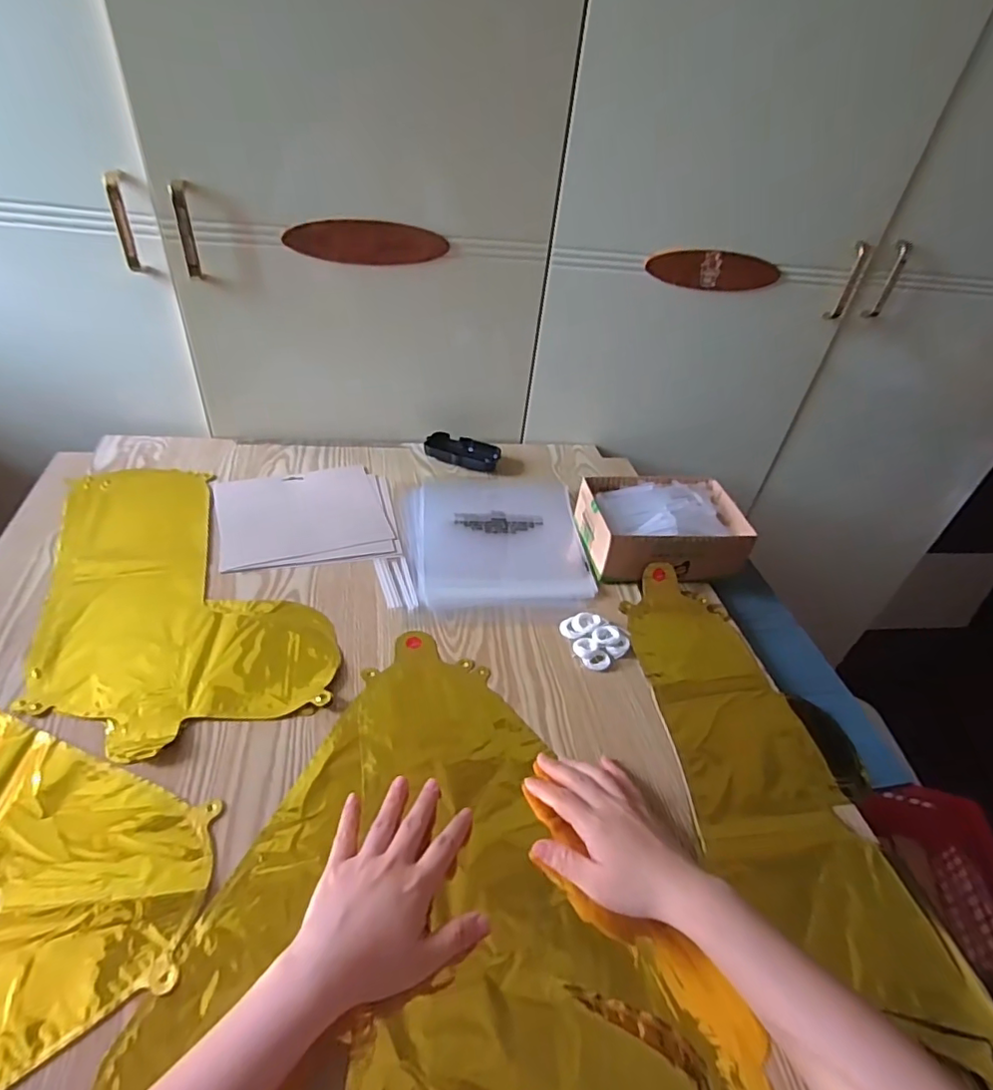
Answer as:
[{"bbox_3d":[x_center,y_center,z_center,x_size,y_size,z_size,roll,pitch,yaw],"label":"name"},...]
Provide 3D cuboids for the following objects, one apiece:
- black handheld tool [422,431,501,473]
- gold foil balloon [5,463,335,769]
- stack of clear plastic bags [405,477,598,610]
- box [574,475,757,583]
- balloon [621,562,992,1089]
[{"bbox_3d":[-0.051,-0.136,0.834,0.106,0.019,0.052,13,41,6],"label":"black handheld tool"},{"bbox_3d":[-0.342,0.035,0.598,0.234,0.006,0.411,-18,47,-27],"label":"gold foil balloon"},{"bbox_3d":[-0.001,-0.021,0.720,0.212,0.009,0.244,-3,42,-12],"label":"stack of clear plastic bags"},{"bbox_3d":[0.200,-0.023,0.700,0.181,0.069,0.134,-1,42,-9],"label":"box"},{"bbox_3d":[0.234,0.187,0.509,0.153,0.015,0.429,-2,42,-11],"label":"balloon"}]

